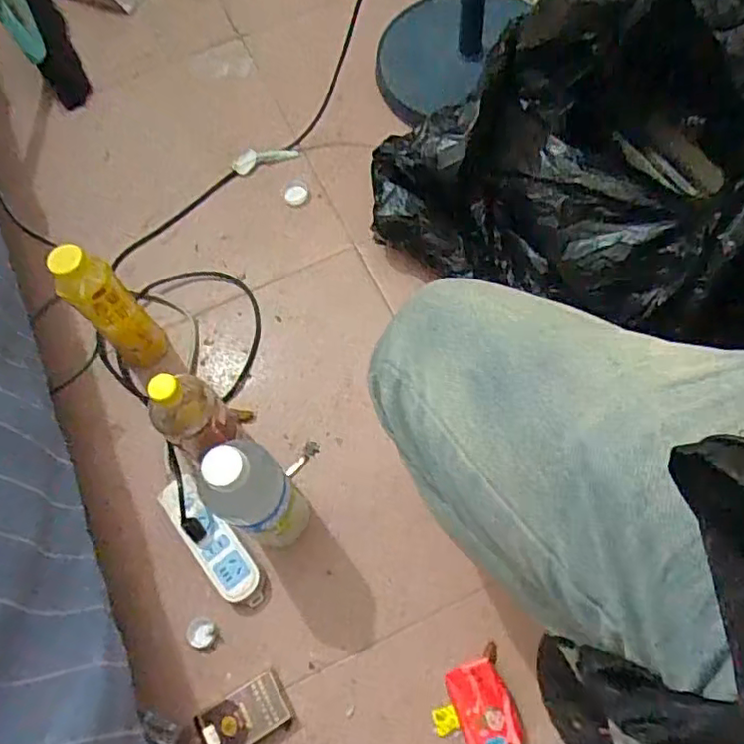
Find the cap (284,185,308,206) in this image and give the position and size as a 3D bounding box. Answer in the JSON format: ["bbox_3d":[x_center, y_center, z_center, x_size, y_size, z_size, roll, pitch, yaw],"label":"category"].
[{"bbox_3d":[-0.113,-0.265,0.936,0.034,0.016,0.030,6,67,6],"label":"cap"}]

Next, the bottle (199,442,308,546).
[{"bbox_3d":[-0.114,0.133,0.654,0.069,0.234,0.074,25,70,13],"label":"bottle"}]

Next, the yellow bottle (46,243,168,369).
[{"bbox_3d":[-0.319,-0.075,0.768,0.067,0.208,0.065,-41,70,-14],"label":"yellow bottle"}]

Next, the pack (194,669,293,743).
[{"bbox_3d":[-0.138,0.374,0.676,0.093,0.025,0.053,-28,68,-9],"label":"pack"}]

